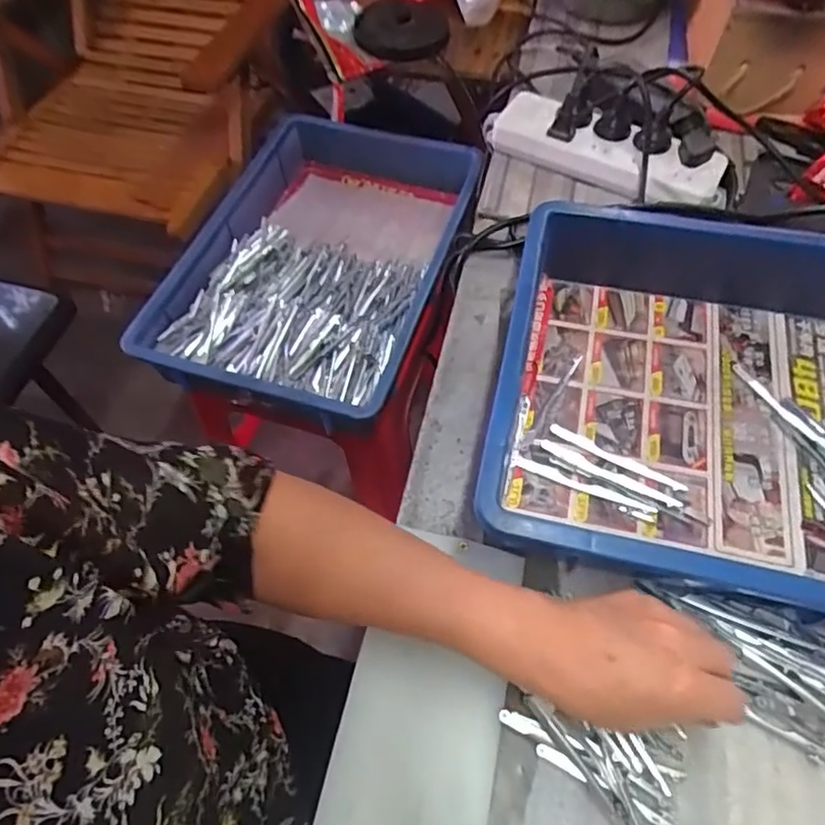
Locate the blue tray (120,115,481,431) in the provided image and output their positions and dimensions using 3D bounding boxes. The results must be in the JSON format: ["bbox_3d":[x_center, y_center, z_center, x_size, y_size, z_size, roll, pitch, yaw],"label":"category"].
[{"bbox_3d":[-0.108,-0.193,0.744,0.284,0.091,0.461,17,60,11],"label":"blue tray"}]

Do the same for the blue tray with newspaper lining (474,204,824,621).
[{"bbox_3d":[0.283,0.006,0.425,0.432,0.082,0.289,11,61,9],"label":"blue tray with newspaper lining"}]

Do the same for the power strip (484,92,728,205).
[{"bbox_3d":[0.189,-0.271,0.623,0.252,0.041,0.087,24,62,15],"label":"power strip"}]

